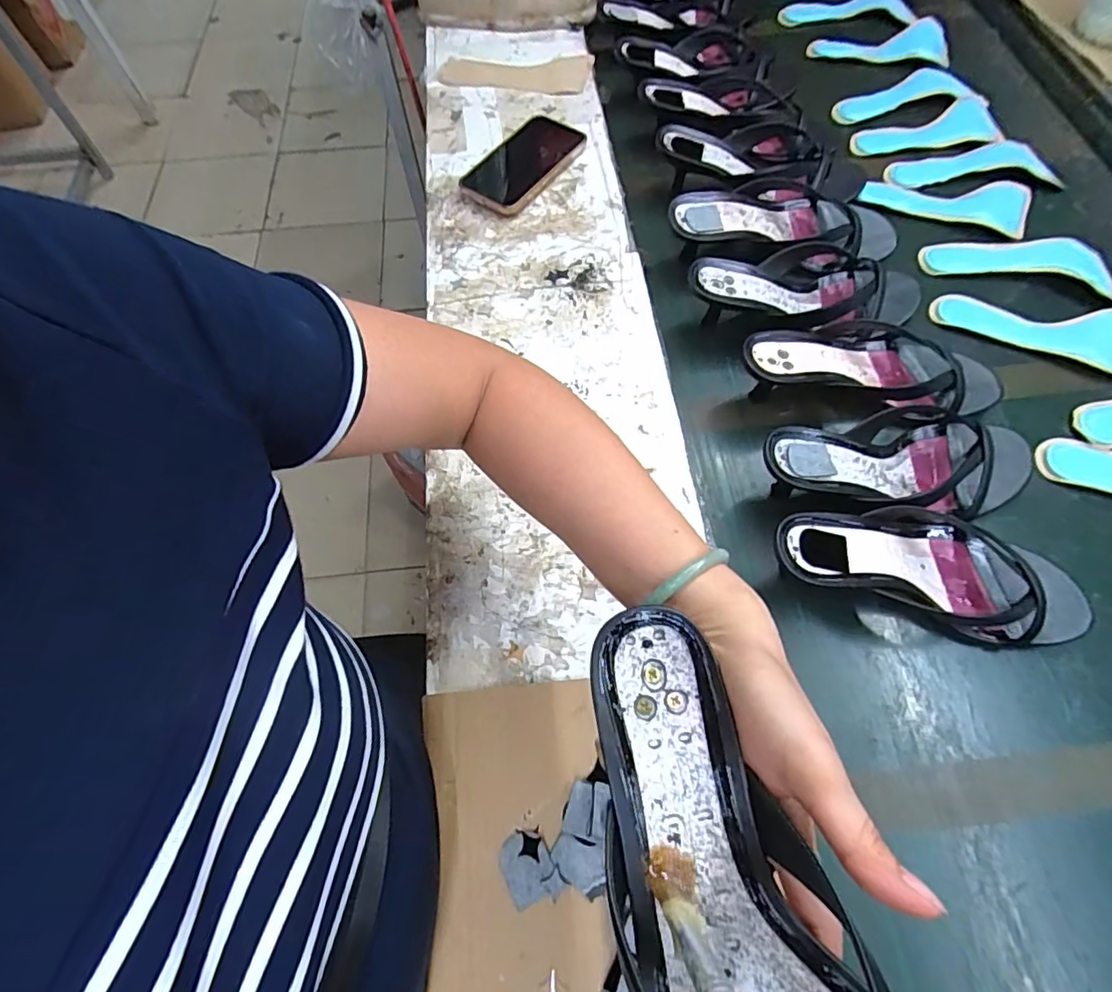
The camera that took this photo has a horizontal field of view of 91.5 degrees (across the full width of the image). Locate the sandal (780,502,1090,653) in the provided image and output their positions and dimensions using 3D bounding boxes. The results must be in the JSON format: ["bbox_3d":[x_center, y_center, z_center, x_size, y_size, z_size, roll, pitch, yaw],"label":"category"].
[{"bbox_3d":[0.296,0.057,0.428,0.261,0.059,0.099,6,64,3],"label":"sandal"}]

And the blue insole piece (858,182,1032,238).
[{"bbox_3d":[0.485,-0.374,0.677,0.193,0.017,0.104,24,65,9],"label":"blue insole piece"}]

